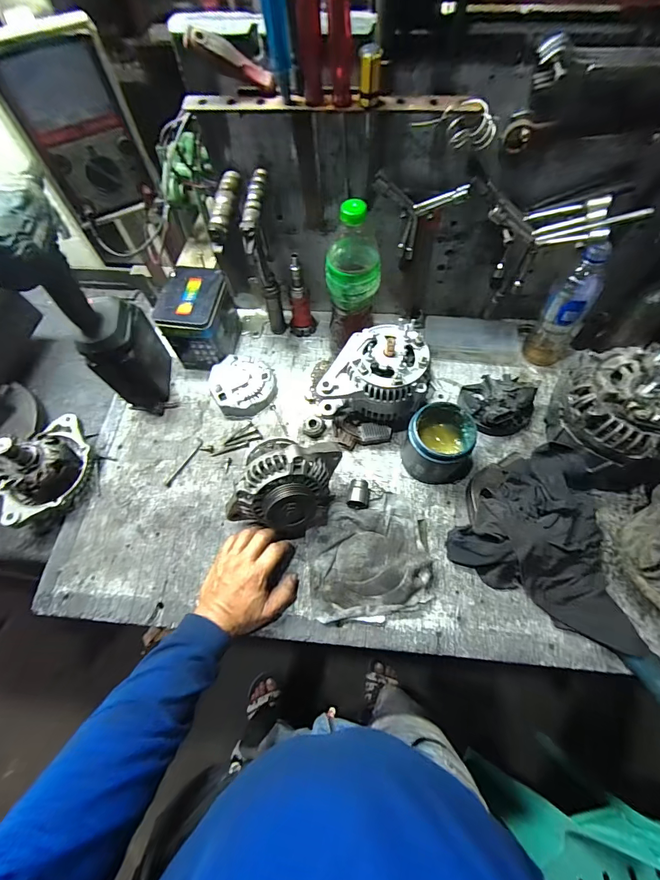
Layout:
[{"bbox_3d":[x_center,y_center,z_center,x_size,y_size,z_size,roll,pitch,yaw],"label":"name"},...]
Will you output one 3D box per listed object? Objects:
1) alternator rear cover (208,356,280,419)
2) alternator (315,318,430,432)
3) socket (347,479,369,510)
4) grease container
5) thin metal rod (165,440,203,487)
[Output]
[{"bbox_3d":[-0.152,-0.097,0.644,0.113,0.036,0.111,-28,67,-12],"label":"alternator rear cover"},{"bbox_3d":[0.067,-0.091,0.571,0.160,0.141,0.112,5,64,4],"label":"alternator"},{"bbox_3d":[0.043,0.082,0.548,0.030,0.023,0.046,9,64,5],"label":"socket"},{"bbox_3d":[0.164,0.010,0.542,0.105,0.096,0.096,35,69,17],"label":"grease container"},{"bbox_3d":[-0.238,0.037,0.596,0.009,0.004,0.090,27,67,15],"label":"thin metal rod"}]

